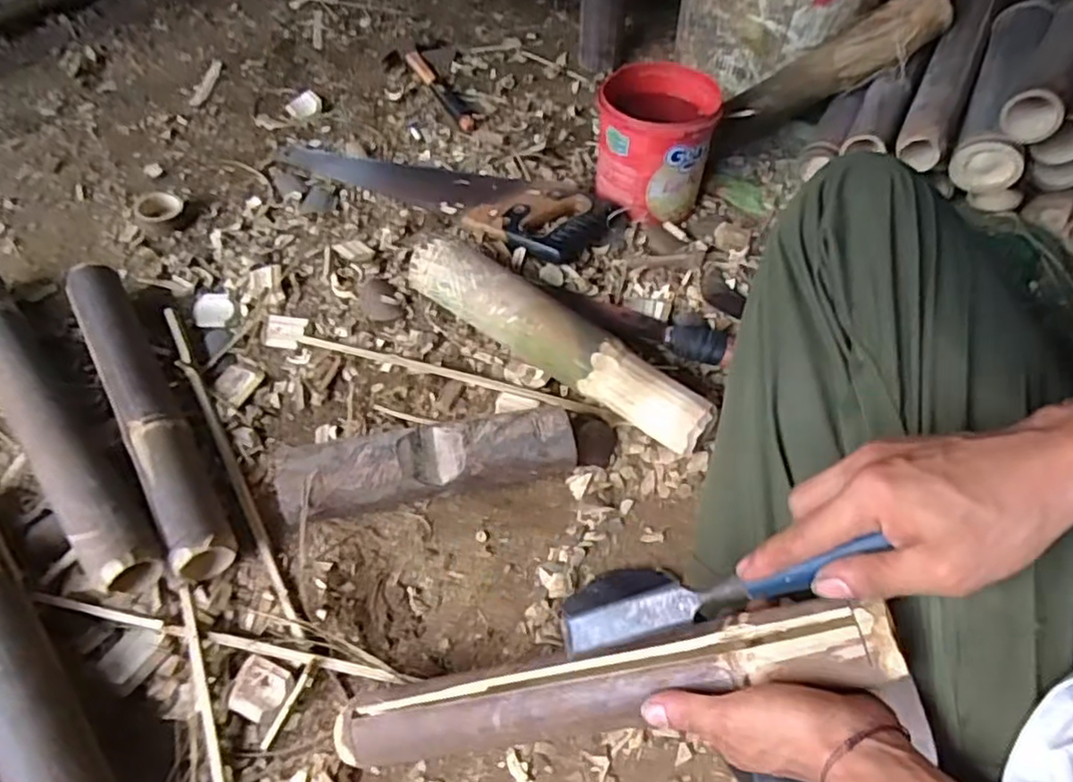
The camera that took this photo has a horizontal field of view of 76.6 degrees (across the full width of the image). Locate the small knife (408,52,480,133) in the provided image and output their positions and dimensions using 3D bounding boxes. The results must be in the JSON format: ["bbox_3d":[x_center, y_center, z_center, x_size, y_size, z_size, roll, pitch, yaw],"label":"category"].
[{"bbox_3d":[-0.150,-0.471,1.054,0.028,0.012,0.233,-23,60,-18],"label":"small knife"}]

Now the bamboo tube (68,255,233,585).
[{"bbox_3d":[-0.385,0.016,0.673,0.057,0.062,0.387,-26,61,-19],"label":"bamboo tube"}]

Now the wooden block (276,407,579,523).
[{"bbox_3d":[-0.101,0.071,0.650,0.274,0.060,0.070,-9,57,-9],"label":"wooden block"}]

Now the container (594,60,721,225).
[{"bbox_3d":[0.142,-0.302,0.845,0.138,0.141,0.153,12,56,5],"label":"container"}]

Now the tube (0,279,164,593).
[{"bbox_3d":[-0.479,0.025,0.658,0.065,0.071,0.440,-36,65,-24],"label":"tube"}]

